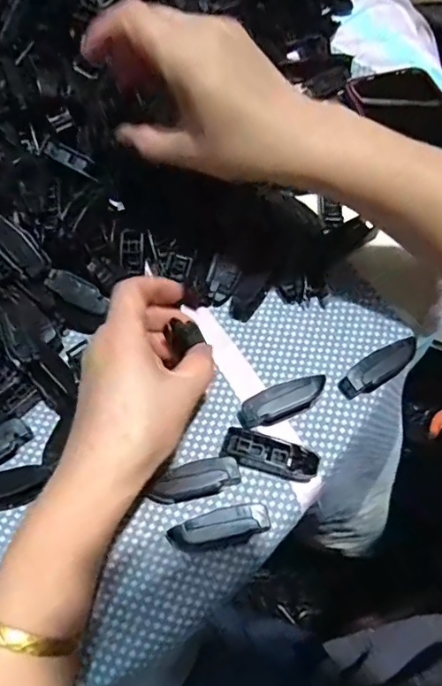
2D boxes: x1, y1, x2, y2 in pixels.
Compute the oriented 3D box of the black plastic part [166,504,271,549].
[{"bbox_3d":[0.000,0.102,0.284,0.055,0.017,0.016,-13,62,-3],"label":"black plastic part"}]

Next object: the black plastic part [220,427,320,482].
[{"bbox_3d":[0.029,0.065,0.300,0.055,0.012,0.017,16,65,12],"label":"black plastic part"}]

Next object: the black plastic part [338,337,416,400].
[{"bbox_3d":[0.100,0.015,0.320,0.053,0.018,0.017,-30,65,-11],"label":"black plastic part"}]

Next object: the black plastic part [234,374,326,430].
[{"bbox_3d":[0.038,0.035,0.313,0.056,0.011,0.020,-26,64,-9],"label":"black plastic part"}]

